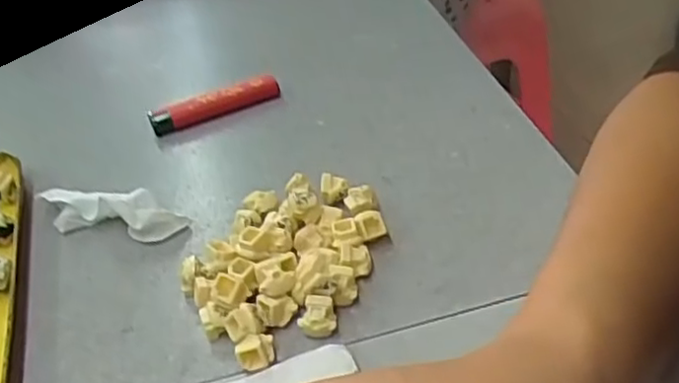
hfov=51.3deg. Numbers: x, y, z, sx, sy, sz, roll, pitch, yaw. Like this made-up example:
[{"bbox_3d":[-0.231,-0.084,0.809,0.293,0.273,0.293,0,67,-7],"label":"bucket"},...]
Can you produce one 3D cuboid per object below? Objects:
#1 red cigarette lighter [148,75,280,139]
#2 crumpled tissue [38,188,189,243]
[{"bbox_3d":[-0.074,-0.052,0.426,0.078,0.016,0.016,-18,41,-12],"label":"red cigarette lighter"},{"bbox_3d":[-0.114,0.006,0.351,0.078,0.023,0.025,5,42,16],"label":"crumpled tissue"}]

